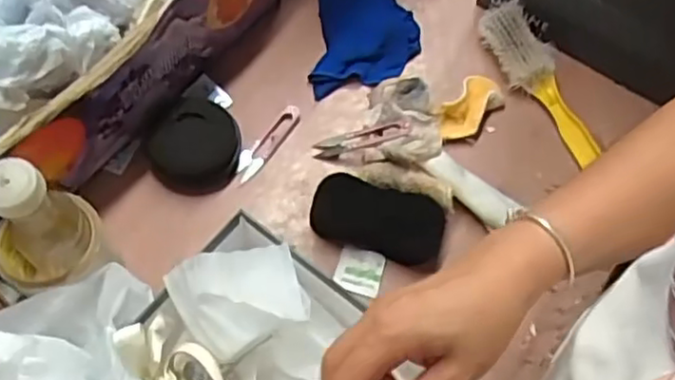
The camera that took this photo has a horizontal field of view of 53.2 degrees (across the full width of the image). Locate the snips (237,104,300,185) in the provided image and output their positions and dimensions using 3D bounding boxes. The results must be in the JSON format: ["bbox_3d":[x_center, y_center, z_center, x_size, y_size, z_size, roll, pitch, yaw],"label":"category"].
[{"bbox_3d":[-0.072,-0.051,0.710,0.023,0.015,0.095,33,67,13],"label":"snips"}]

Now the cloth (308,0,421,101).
[{"bbox_3d":[0.031,-0.185,0.766,0.118,0.024,0.163,-1,64,-3],"label":"cloth"}]

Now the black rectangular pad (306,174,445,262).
[{"bbox_3d":[0.038,0.028,0.664,0.127,0.013,0.065,17,94,5],"label":"black rectangular pad"}]

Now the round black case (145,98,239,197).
[{"bbox_3d":[-0.143,-0.046,0.683,0.085,0.043,0.087,1,64,-2],"label":"round black case"}]

